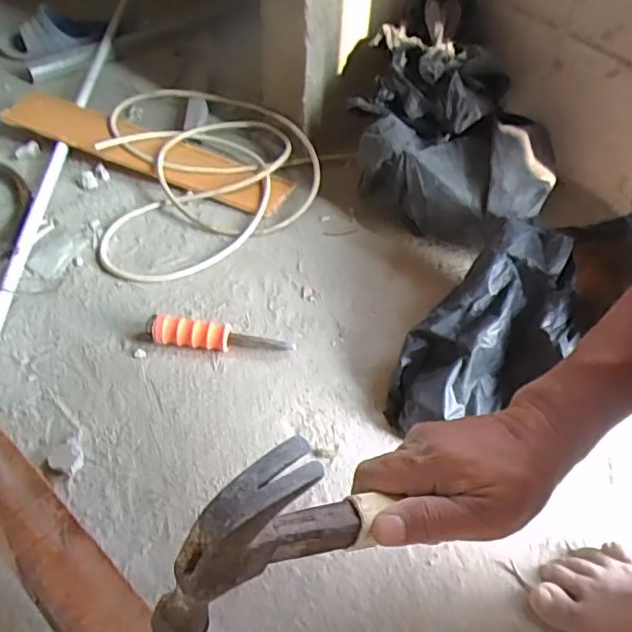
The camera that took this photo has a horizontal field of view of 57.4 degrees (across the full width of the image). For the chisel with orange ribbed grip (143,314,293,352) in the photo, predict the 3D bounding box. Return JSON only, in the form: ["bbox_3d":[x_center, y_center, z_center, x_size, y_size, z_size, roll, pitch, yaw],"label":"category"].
[{"bbox_3d":[-0.114,0.024,0.692,0.169,0.032,0.027,7,47,-1],"label":"chisel with orange ribbed grip"}]

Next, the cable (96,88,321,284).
[{"bbox_3d":[-0.164,-0.238,0.909,0.332,0.088,0.452,-4,48,-11],"label":"cable"}]

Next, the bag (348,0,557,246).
[{"bbox_3d":[0.207,-0.277,0.838,0.312,0.223,0.290,27,52,19],"label":"bag"}]

